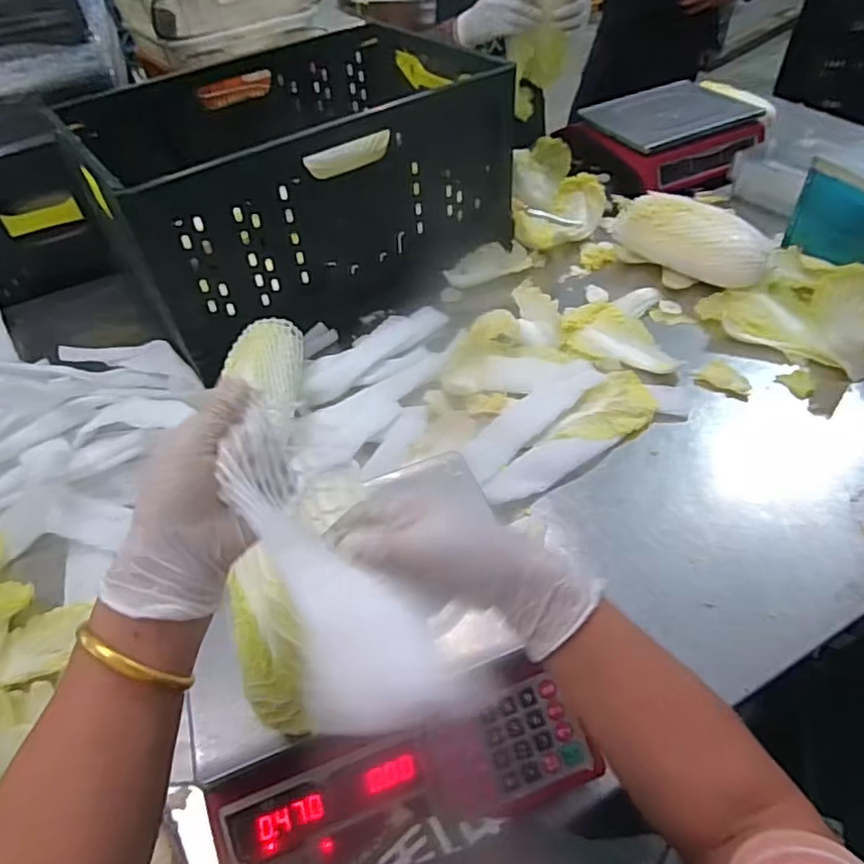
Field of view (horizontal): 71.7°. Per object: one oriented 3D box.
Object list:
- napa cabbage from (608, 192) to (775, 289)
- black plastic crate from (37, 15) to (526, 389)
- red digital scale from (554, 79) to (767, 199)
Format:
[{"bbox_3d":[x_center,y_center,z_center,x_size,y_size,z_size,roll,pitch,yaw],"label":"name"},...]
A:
[{"bbox_3d":[0.404,-0.303,0.959,0.247,0.094,0.090,30,57,28],"label":"napa cabbage"},{"bbox_3d":[-0.198,-0.421,1.003,0.624,0.293,0.427,-29,51,-20],"label":"black plastic crate"},{"bbox_3d":[0.456,-0.600,1.218,0.305,0.123,0.316,-22,49,-15],"label":"red digital scale"}]

